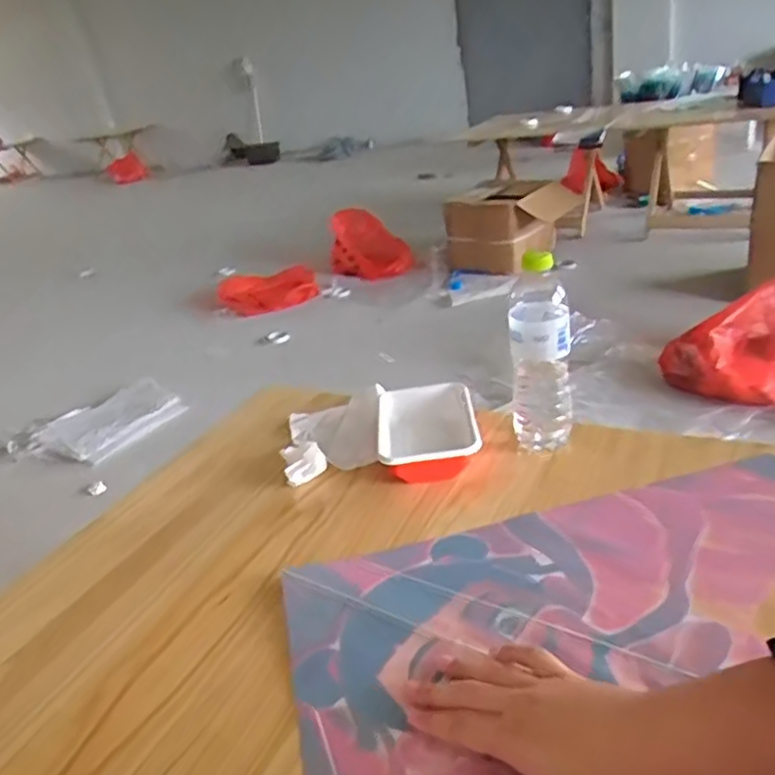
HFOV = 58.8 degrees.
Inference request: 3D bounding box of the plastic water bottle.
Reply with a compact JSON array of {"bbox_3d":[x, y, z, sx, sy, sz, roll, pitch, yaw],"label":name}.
[{"bbox_3d":[0.182,-0.034,0.817,0.072,0.225,0.060,-1,27,13],"label":"plastic water bottle"}]

